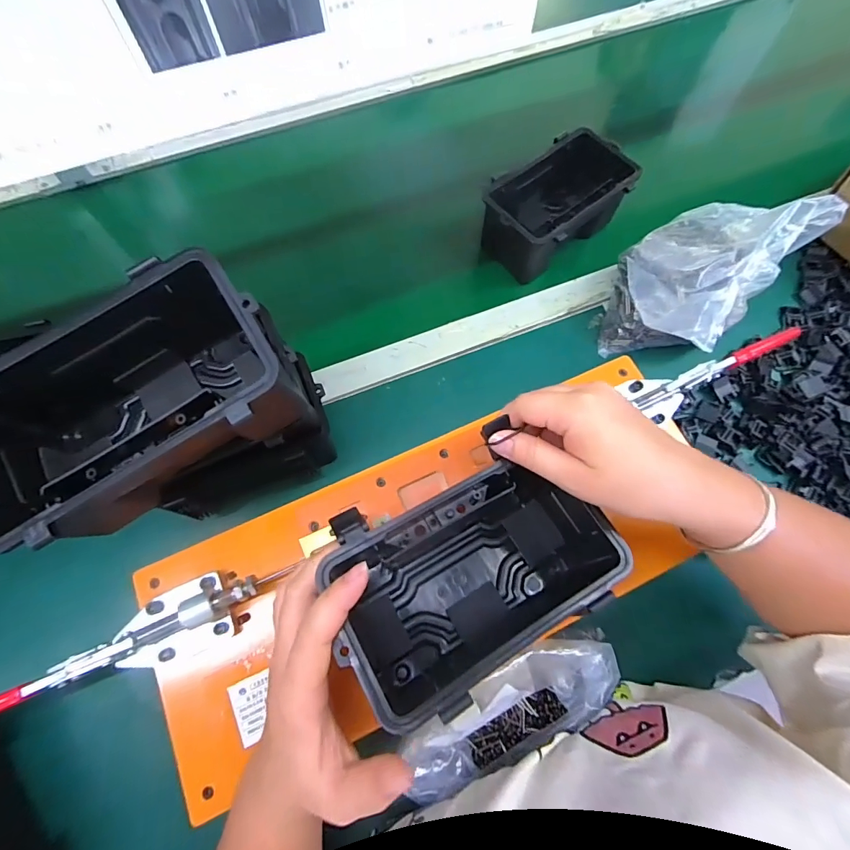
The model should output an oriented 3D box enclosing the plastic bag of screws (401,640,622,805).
[{"bbox_3d":[0.064,0.214,0.322,0.174,0.040,0.062,-30,74,-10],"label":"plastic bag of screws"}]

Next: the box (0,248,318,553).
[{"bbox_3d":[-0.170,-0.008,0.258,0.178,0.088,0.109,-32,74,-11],"label":"box"}]

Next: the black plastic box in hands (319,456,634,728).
[{"bbox_3d":[0.033,0.099,0.284,0.173,0.093,0.108,-22,73,-8],"label":"black plastic box in hands"}]

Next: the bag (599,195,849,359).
[{"bbox_3d":[0.271,-0.153,0.442,0.162,0.150,0.126,-38,76,-12],"label":"bag"}]

